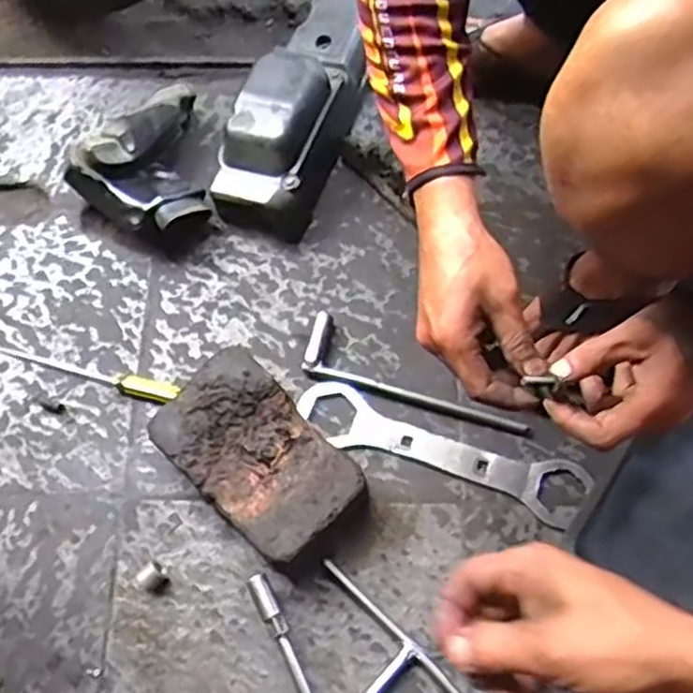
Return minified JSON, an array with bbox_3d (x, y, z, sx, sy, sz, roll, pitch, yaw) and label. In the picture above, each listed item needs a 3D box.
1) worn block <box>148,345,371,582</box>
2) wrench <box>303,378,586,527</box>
[{"bbox_3d":[-0.074,0.101,0.624,0.114,0.059,0.185,-41,73,-13],"label":"worn block"},{"bbox_3d":[0.083,0.092,0.647,0.264,0.013,0.055,20,70,9],"label":"wrench"}]

